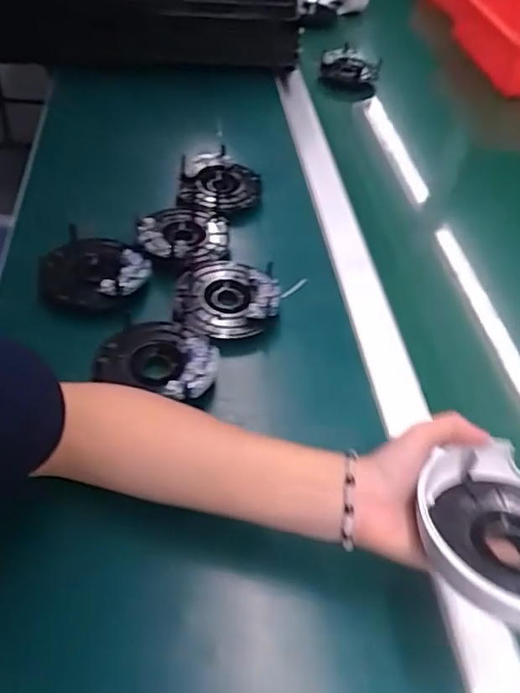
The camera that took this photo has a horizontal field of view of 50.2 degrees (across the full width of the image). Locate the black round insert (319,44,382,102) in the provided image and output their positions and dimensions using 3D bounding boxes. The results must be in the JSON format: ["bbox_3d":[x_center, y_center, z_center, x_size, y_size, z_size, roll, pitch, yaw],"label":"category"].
[{"bbox_3d":[0.153,-0.469,0.956,0.095,0.054,0.104,2,48,-2],"label":"black round insert"}]

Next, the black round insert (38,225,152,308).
[{"bbox_3d":[-0.166,-0.081,0.555,0.103,0.020,0.099,2,48,-2],"label":"black round insert"}]

